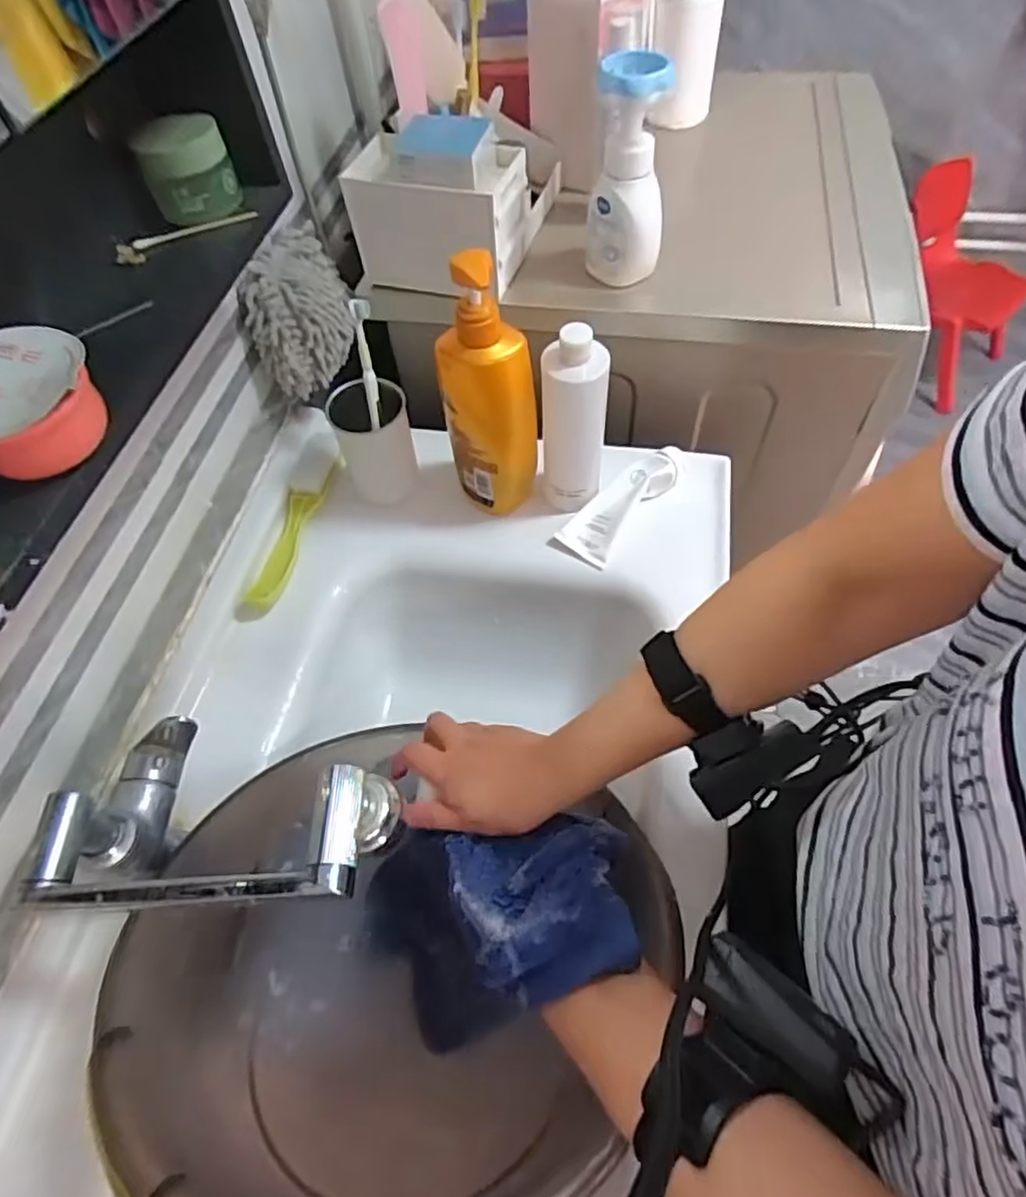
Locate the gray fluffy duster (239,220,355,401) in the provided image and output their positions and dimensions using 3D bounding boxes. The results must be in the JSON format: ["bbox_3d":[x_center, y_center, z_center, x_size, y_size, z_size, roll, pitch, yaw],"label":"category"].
[{"bbox_3d":[-0.224,-0.303,0.680,0.100,0.126,0.118,-16,58,-6],"label":"gray fluffy duster"}]

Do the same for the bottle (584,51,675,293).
[{"bbox_3d":[0.110,-0.395,0.625,0.067,0.195,0.057,-2,57,3],"label":"bottle"}]

